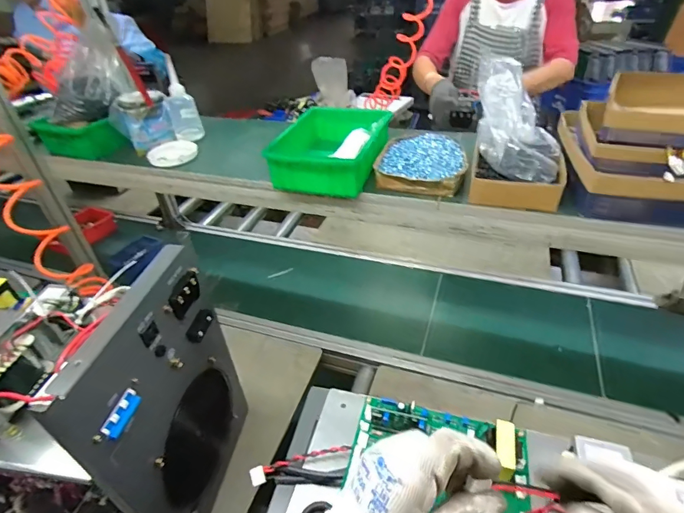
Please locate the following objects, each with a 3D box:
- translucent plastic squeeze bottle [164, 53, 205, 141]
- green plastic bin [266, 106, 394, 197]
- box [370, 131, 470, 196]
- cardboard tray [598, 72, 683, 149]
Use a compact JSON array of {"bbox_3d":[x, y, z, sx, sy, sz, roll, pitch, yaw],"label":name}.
[{"bbox_3d":[-0.359,-0.340,0.908,0.063,0.167,0.056,-15,39,-13],"label":"translucent plastic squeeze bottle"},{"bbox_3d":[-0.017,-0.200,0.769,0.186,0.080,0.235,7,40,15],"label":"green plastic bin"},{"bbox_3d":[0.149,-0.177,0.746,0.149,0.032,0.190,7,40,15],"label":"box"},{"bbox_3d":[0.471,-0.220,0.595,0.137,0.048,0.194,20,44,28],"label":"cardboard tray"}]

